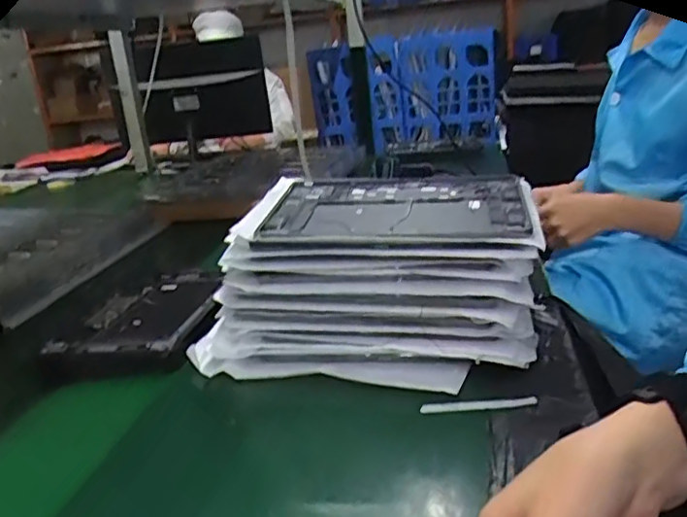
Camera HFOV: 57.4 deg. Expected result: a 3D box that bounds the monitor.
[{"bbox_3d":[-0.421,-0.492,1.861,0.397,0.309,0.047,2,32,11],"label":"monitor"}]

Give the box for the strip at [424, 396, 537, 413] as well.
[{"bbox_3d":[0.115,0.124,0.532,0.096,0.008,0.007,-4,17,6],"label":"strip"}]

